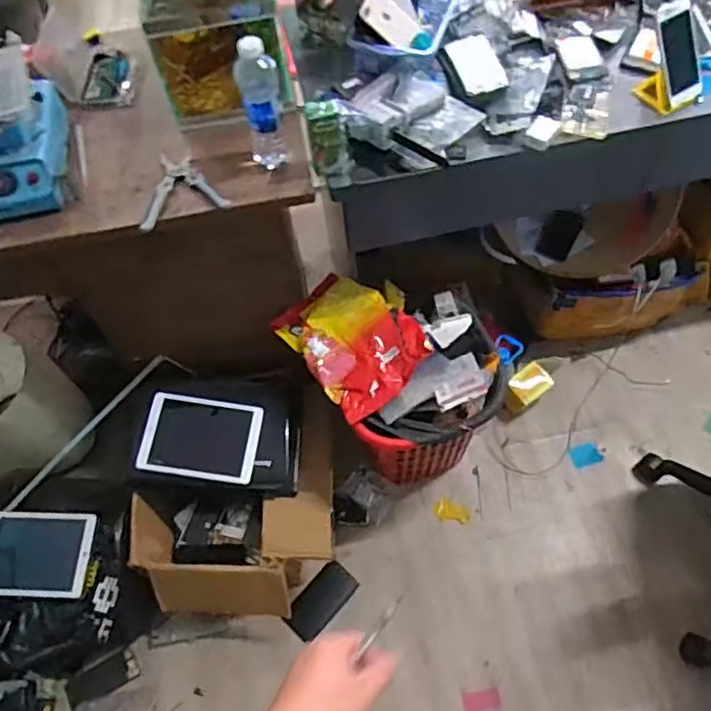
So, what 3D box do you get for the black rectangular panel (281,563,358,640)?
[{"bbox_3d":[-0.075,0.535,1.366,0.085,0.014,0.173,31,49,21],"label":"black rectangular panel"}]

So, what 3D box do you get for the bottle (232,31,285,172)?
[{"bbox_3d":[-0.144,-0.384,0.967,0.065,0.191,0.059,-14,59,-3],"label":"bottle"}]

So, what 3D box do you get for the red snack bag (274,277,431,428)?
[{"bbox_3d":[0.000,-0.031,1.252,0.230,0.072,0.285,-40,64,-17],"label":"red snack bag"}]

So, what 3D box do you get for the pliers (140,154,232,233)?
[{"bbox_3d":[-0.286,-0.280,1.032,0.140,0.017,0.148,-14,59,-3],"label":"pliers"}]

